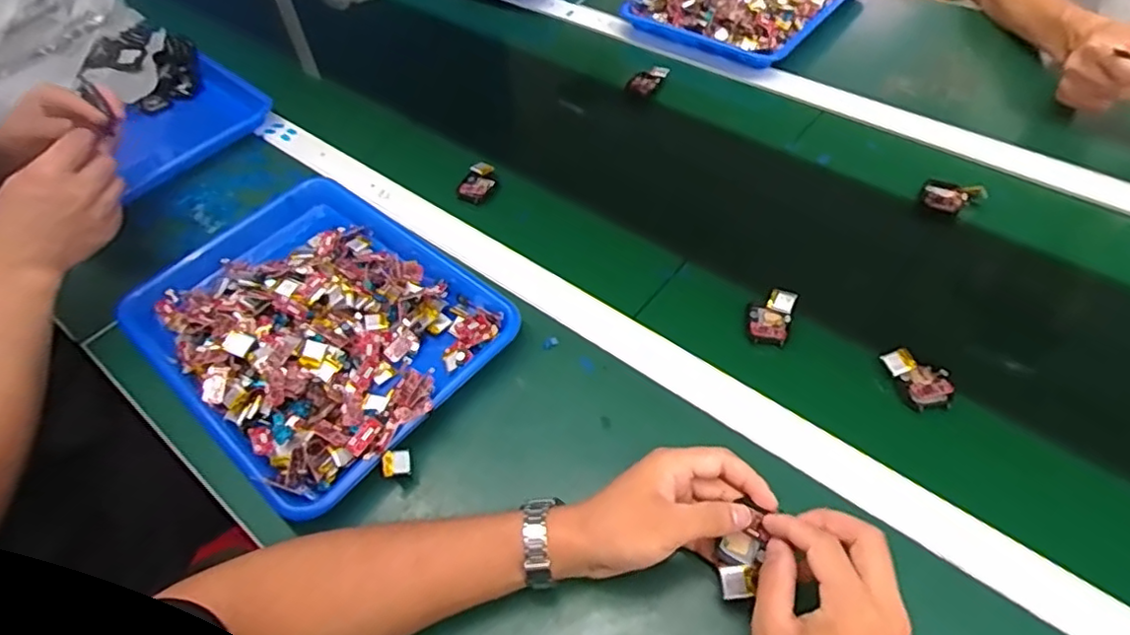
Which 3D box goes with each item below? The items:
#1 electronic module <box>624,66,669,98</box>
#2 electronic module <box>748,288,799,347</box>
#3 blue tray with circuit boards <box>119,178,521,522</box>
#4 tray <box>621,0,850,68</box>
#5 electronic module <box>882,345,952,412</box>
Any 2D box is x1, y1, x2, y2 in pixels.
[{"bbox_3d":[0.104,-0.303,0.790,0.040,0.015,0.059,25,59,22],"label":"electronic module"},{"bbox_3d":[0.184,-0.001,0.555,0.036,0.017,0.053,16,56,16],"label":"electronic module"},{"bbox_3d":[-0.231,-0.001,0.576,0.339,0.046,0.262,33,62,26],"label":"blue tray with circuit boards"},{"bbox_3d":[0.257,-0.453,0.859,0.232,0.033,0.281,31,61,25],"label":"tray"},{"bbox_3d":[0.292,0.050,0.507,0.038,0.015,0.055,-20,54,-11],"label":"electronic module"}]

